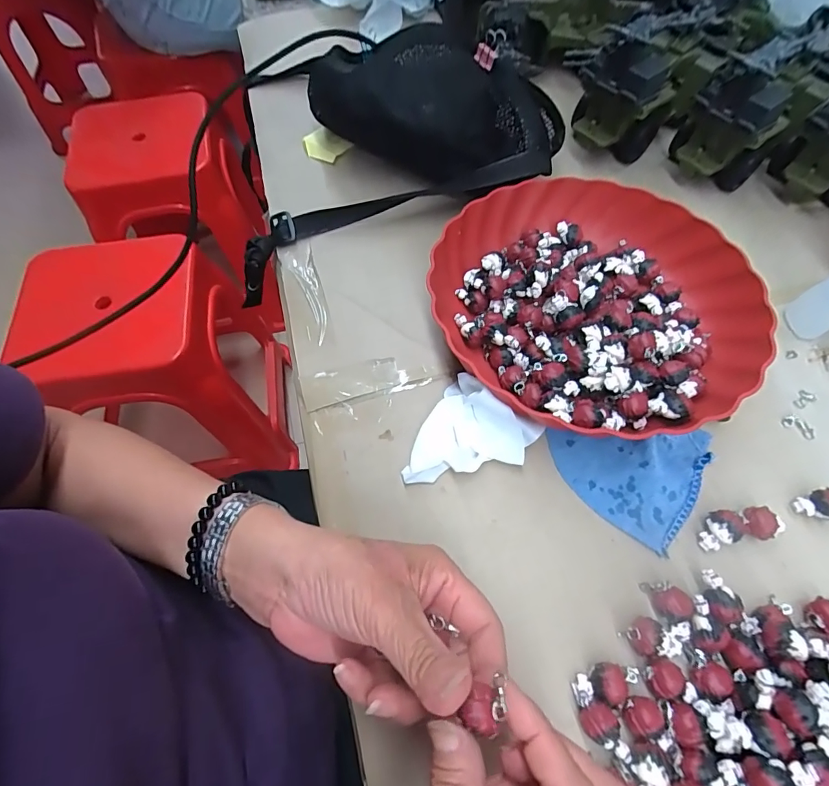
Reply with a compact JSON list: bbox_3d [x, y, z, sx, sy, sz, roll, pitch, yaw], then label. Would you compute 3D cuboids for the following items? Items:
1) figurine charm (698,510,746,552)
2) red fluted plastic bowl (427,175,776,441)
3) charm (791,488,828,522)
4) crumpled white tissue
[{"bbox_3d":[0.198,0.088,0.286,0.027,0.016,0.021,-16,64,-9],"label":"figurine charm"},{"bbox_3d":[0.139,-0.074,0.353,0.235,0.050,0.236,-9,63,-5],"label":"red fluted plastic bowl"},{"bbox_3d":[0.275,0.078,0.299,0.029,0.016,0.021,-12,63,-6],"label":"charm"},{"bbox_3d":[0.036,0.036,0.302,0.071,0.038,0.076,32,67,15],"label":"crumpled white tissue"}]

